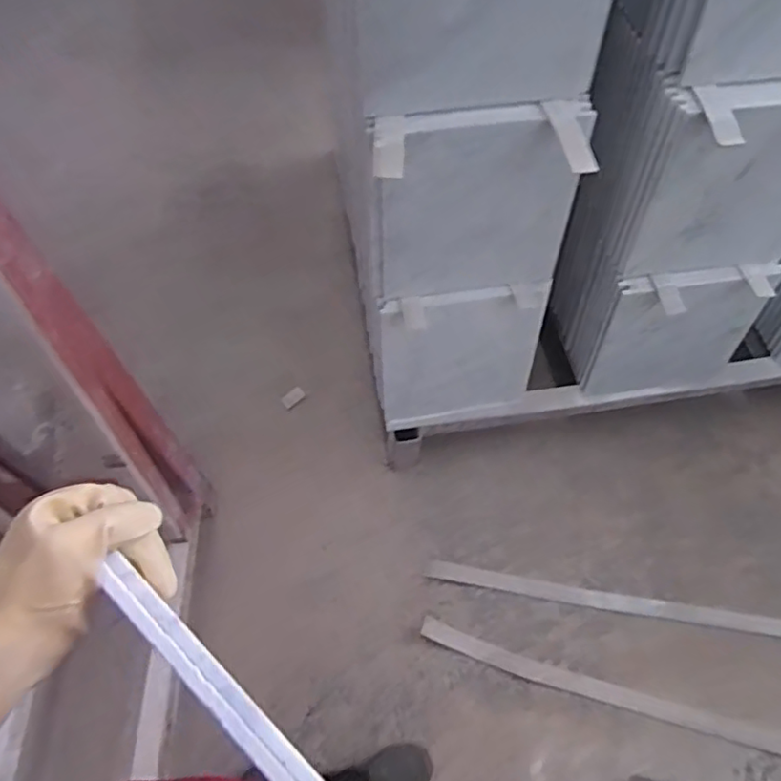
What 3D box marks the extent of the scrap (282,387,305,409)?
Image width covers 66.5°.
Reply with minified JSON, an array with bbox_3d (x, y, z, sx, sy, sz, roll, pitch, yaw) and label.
[{"bbox_3d":[-0.238,0.018,1.458,0.055,0.008,0.032,-40,72,-15],"label":"scrap"}]

